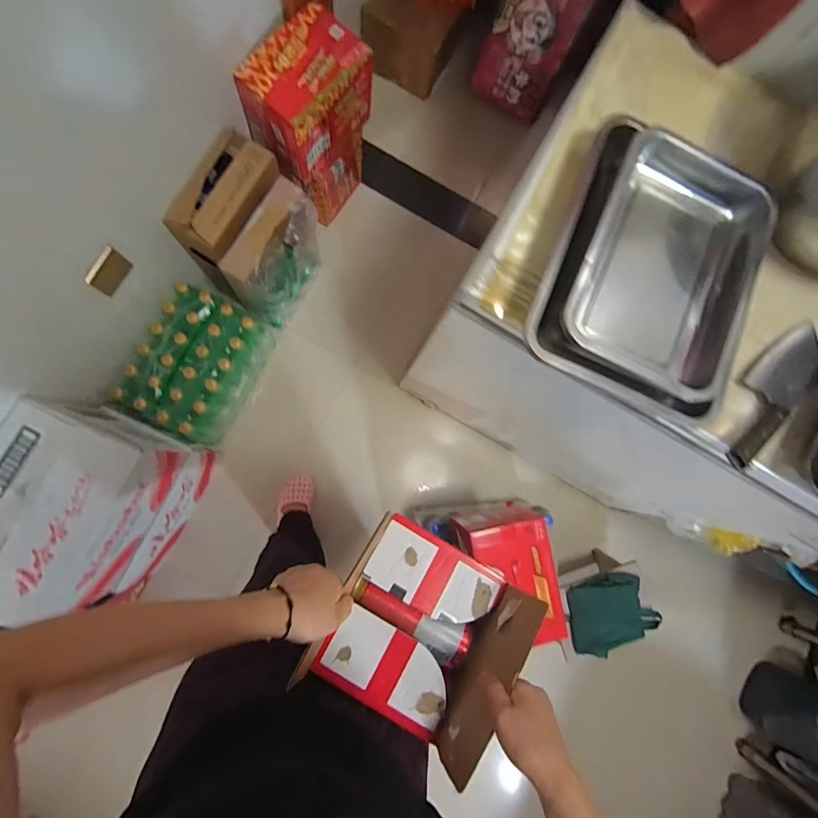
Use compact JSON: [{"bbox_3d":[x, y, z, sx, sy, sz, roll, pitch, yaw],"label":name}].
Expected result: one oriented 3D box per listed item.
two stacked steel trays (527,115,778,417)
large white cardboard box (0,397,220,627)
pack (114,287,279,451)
[{"bbox_3d":[0.308,-0.176,0.545,0.257,0.062,0.335,23,82,-5],"label":"two stacked steel trays"},{"bbox_3d":[-0.731,0.214,0.985,0.293,0.441,0.405,25,82,-5],"label":"large white cardboard box"},{"bbox_3d":[-0.580,-0.112,1.186,0.240,0.249,0.376,24,82,-5],"label":"pack"}]

